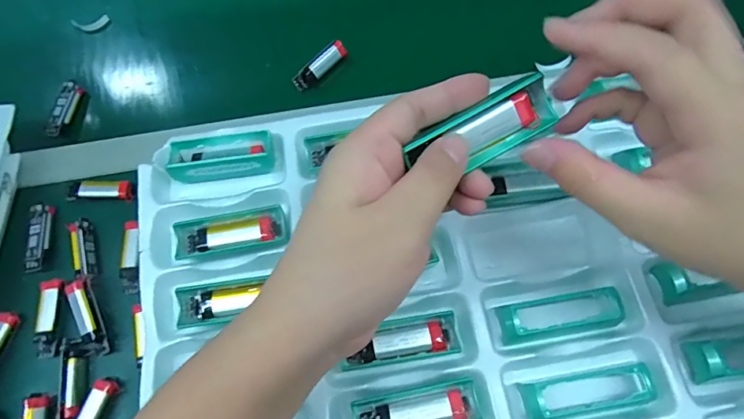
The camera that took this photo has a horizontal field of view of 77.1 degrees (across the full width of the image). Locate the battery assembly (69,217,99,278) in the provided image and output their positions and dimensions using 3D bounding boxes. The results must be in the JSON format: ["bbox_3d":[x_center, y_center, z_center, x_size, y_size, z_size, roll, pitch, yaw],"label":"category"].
[{"bbox_3d":[-0.273,0.037,0.440,0.018,0.016,0.061,-18,71,-3],"label":"battery assembly"}]

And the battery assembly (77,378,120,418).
[{"bbox_3d":[-0.237,0.177,0.389,0.019,0.015,0.070,17,72,9],"label":"battery assembly"}]

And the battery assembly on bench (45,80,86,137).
[{"bbox_3d":[-0.331,-0.108,0.504,0.018,0.013,0.067,6,71,5],"label":"battery assembly on bench"}]

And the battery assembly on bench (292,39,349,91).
[{"bbox_3d":[-0.055,-0.155,0.504,0.067,0.018,0.018,-42,74,-11],"label":"battery assembly on bench"}]

